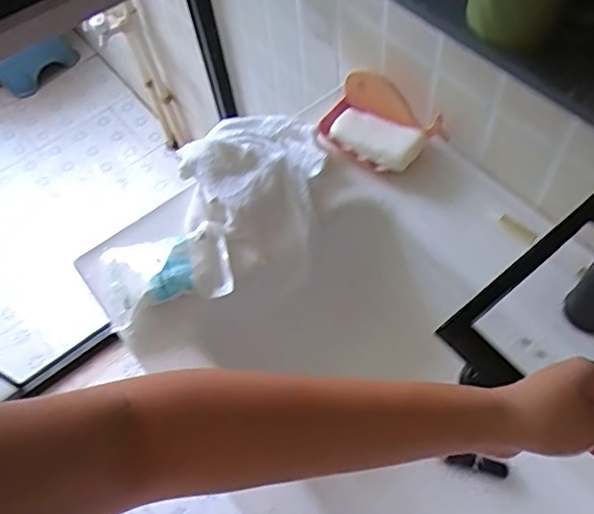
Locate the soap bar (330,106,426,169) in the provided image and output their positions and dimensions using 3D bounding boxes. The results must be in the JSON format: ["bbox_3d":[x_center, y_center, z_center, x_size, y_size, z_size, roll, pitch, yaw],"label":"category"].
[{"bbox_3d":[0.098,-0.149,0.721,0.116,0.024,0.052,25,65,16],"label":"soap bar"}]

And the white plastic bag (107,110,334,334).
[{"bbox_3d":[-0.105,-0.058,0.695,0.152,0.055,0.337,28,66,20],"label":"white plastic bag"}]

